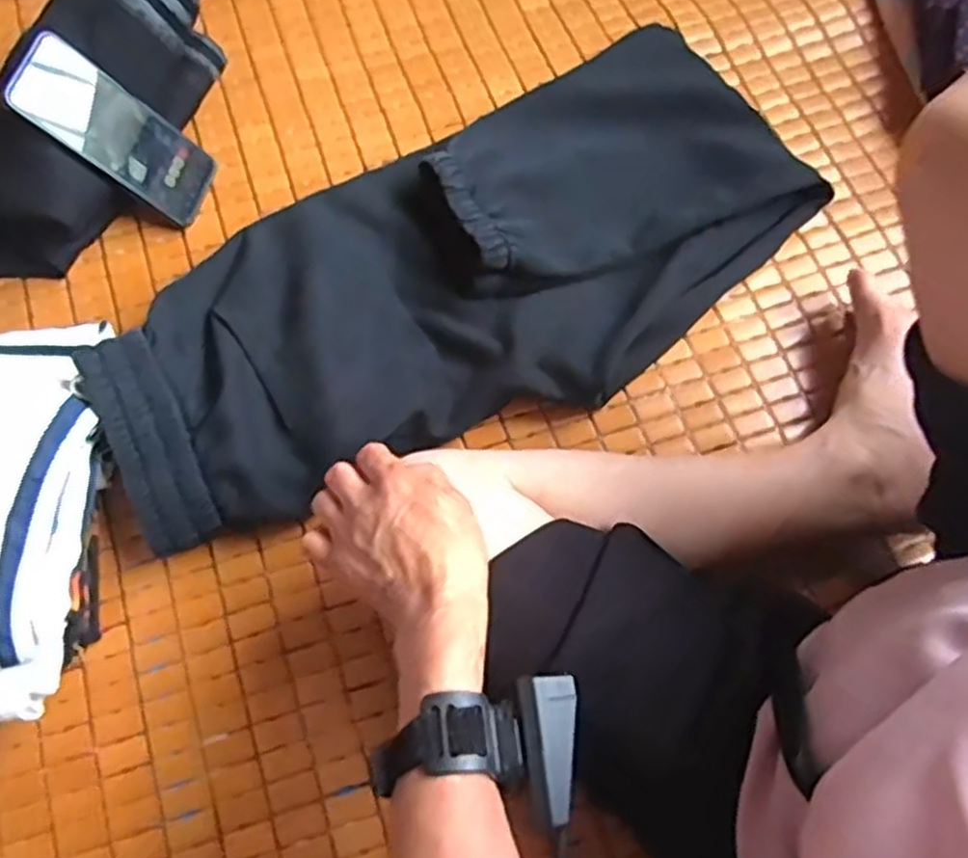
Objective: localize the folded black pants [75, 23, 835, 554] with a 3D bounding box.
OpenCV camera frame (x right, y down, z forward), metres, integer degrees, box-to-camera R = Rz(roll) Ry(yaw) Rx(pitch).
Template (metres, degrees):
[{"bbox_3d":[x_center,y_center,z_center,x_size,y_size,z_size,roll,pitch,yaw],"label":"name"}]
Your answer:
[{"bbox_3d":[-0.001,-0.130,0.645,0.639,0.039,0.286,-33,74,-16],"label":"folded black pants"}]

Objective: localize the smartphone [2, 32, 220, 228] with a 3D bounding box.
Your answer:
[{"bbox_3d":[-0.301,-0.246,0.648,0.016,0.169,0.081,-7,64,35],"label":"smartphone"}]

